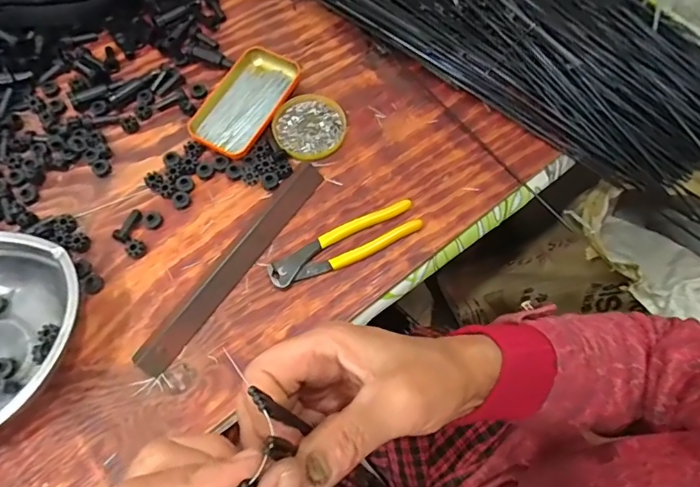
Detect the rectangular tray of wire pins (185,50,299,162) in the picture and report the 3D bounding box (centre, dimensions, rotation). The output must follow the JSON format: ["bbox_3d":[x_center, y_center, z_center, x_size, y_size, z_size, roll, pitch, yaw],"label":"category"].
[{"bbox_3d":[-0.121,-0.164,0.545,0.081,0.017,0.142,26,70,10],"label":"rectangular tray of wire pins"}]

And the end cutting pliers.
[{"bbox_3d":[-0.005,0.002,0.485,0.161,0.013,0.039,-26,70,-10],"label":"end cutting pliers"}]

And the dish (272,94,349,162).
[{"bbox_3d":[-0.046,-0.133,0.538,0.079,0.017,0.078,0,68,0],"label":"dish"}]

